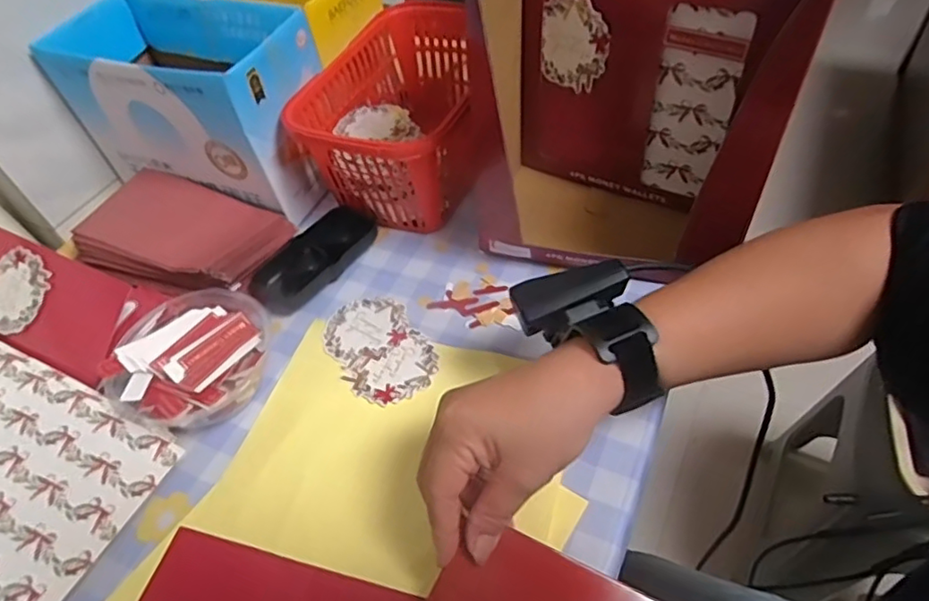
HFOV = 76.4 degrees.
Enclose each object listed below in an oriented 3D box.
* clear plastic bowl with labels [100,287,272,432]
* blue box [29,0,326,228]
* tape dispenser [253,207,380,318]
[{"bbox_3d":[-0.205,0.041,0.440,0.101,0.034,0.108,-4,49,5],"label":"clear plastic bowl with labels"},{"bbox_3d":[-0.248,-0.186,0.559,0.234,0.143,0.120,15,54,20],"label":"blue box"},{"bbox_3d":[-0.128,-0.040,0.510,0.052,0.026,0.120,31,60,29],"label":"tape dispenser"}]

